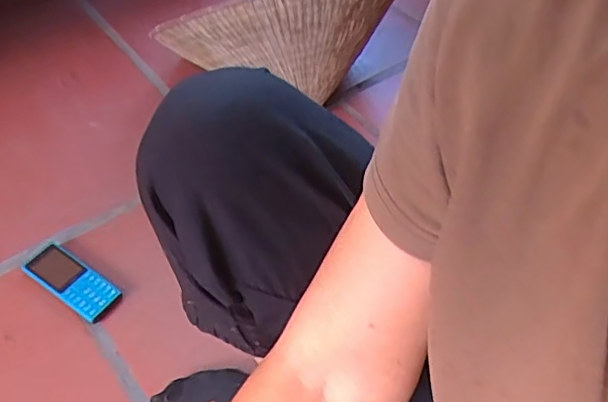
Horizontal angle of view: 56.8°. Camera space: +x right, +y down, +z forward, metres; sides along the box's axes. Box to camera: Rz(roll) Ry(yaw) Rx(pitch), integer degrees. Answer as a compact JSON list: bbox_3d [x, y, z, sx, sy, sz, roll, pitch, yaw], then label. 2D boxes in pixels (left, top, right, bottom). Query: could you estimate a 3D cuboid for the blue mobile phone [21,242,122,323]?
[{"bbox_3d":[-0.292,0.100,0.706,0.132,0.016,0.050,32,55,19],"label":"blue mobile phone"}]

